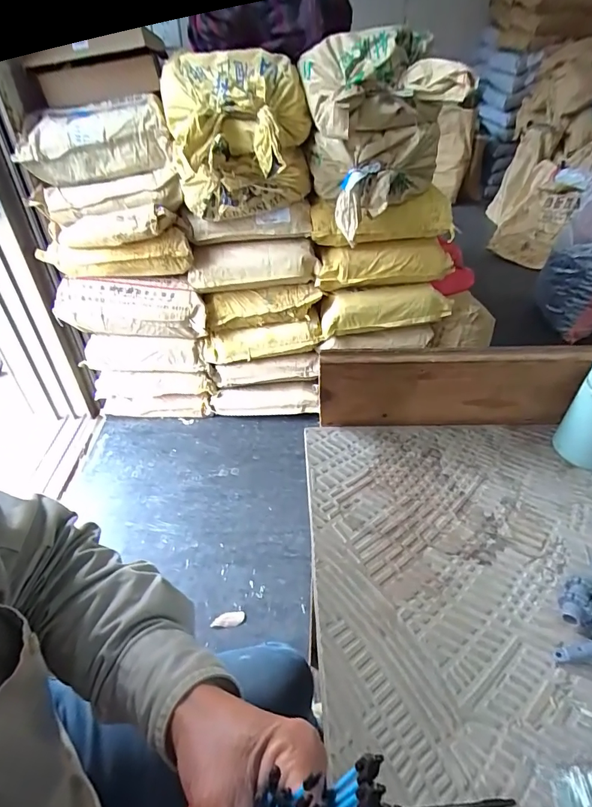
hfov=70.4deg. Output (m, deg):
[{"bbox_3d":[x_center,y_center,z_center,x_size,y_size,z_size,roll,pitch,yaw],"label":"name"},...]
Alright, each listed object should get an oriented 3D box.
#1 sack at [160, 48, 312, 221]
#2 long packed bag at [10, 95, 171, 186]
[{"bbox_3d":[-0.140,-0.666,1.075,0.359,0.338,0.220,-7,40,-7],"label":"sack"},{"bbox_3d":[-0.522,-0.685,1.103,0.385,0.164,0.113,-2,39,-1],"label":"long packed bag"}]

